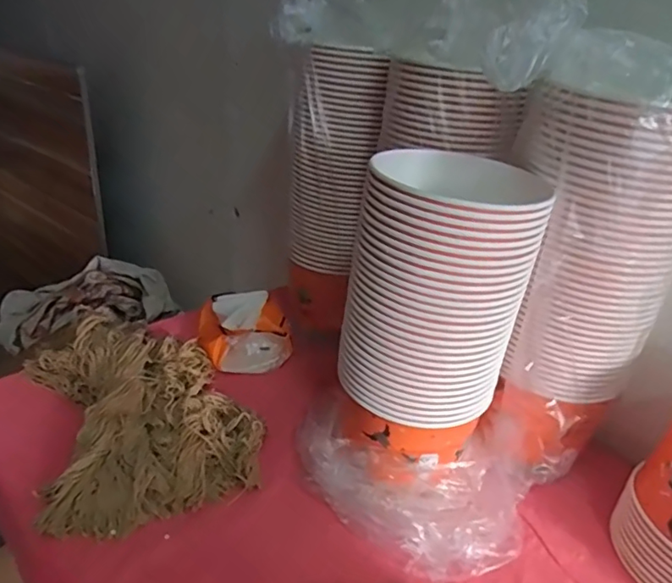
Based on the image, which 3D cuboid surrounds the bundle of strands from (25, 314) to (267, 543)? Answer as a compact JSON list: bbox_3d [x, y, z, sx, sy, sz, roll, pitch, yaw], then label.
[{"bbox_3d":[-0.237,0.129,0.666,0.223,0.054,0.321,-10,32,-25],"label":"bundle of strands"}]

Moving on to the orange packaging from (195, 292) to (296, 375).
[{"bbox_3d":[-0.135,0.050,0.803,0.132,0.080,0.117,-2,30,-11],"label":"orange packaging"}]

